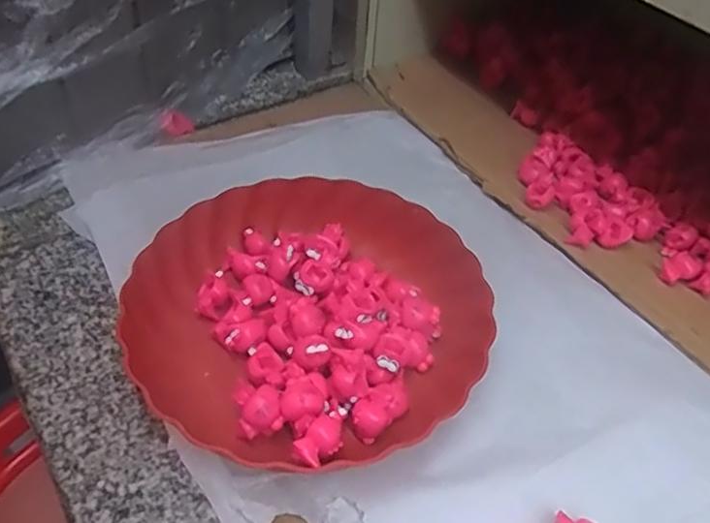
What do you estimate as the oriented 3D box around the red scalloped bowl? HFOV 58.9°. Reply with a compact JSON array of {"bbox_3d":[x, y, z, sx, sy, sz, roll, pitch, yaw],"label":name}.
[{"bbox_3d":[-0.030,0.033,0.450,0.231,0.045,0.230,2,48,-3],"label":"red scalloped bowl"}]

